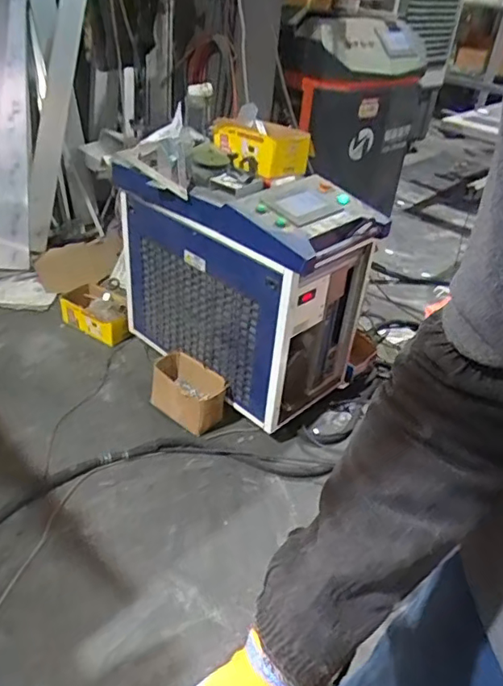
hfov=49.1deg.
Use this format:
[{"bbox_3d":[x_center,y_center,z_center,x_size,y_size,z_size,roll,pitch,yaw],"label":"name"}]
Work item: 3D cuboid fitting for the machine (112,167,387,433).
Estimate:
[{"bbox_3d":[-0.037,-0.248,1.875,0.782,0.647,0.466,33,43,33],"label":"machine"}]

